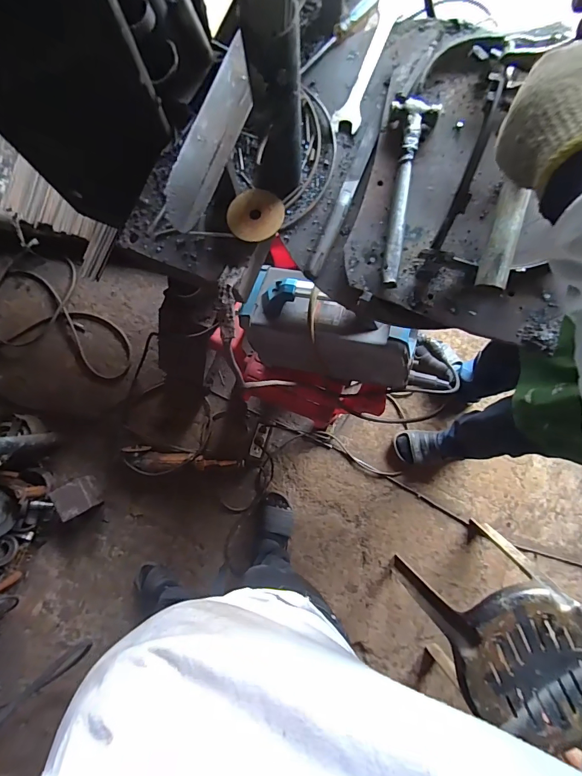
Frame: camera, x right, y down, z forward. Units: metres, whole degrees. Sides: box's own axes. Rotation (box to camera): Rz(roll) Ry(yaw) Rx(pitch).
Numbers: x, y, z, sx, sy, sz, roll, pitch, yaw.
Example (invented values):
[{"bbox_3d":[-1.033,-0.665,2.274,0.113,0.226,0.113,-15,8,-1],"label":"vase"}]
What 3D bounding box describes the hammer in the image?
[{"bbox_3d":[0.141,-0.238,0.476,0.048,0.023,0.229,7,84,0],"label":"hammer"}]

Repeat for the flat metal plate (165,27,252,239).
[{"bbox_3d":[-0.090,-0.290,0.448,0.050,0.006,0.233,26,79,-33],"label":"flat metal plate"}]

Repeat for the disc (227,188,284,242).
[{"bbox_3d":[-0.048,-0.231,0.519,0.075,0.011,0.074,0,84,-1],"label":"disc"}]

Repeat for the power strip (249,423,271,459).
[{"bbox_3d":[-0.099,0.173,1.271,0.049,0.027,0.108,17,85,2],"label":"power strip"}]

